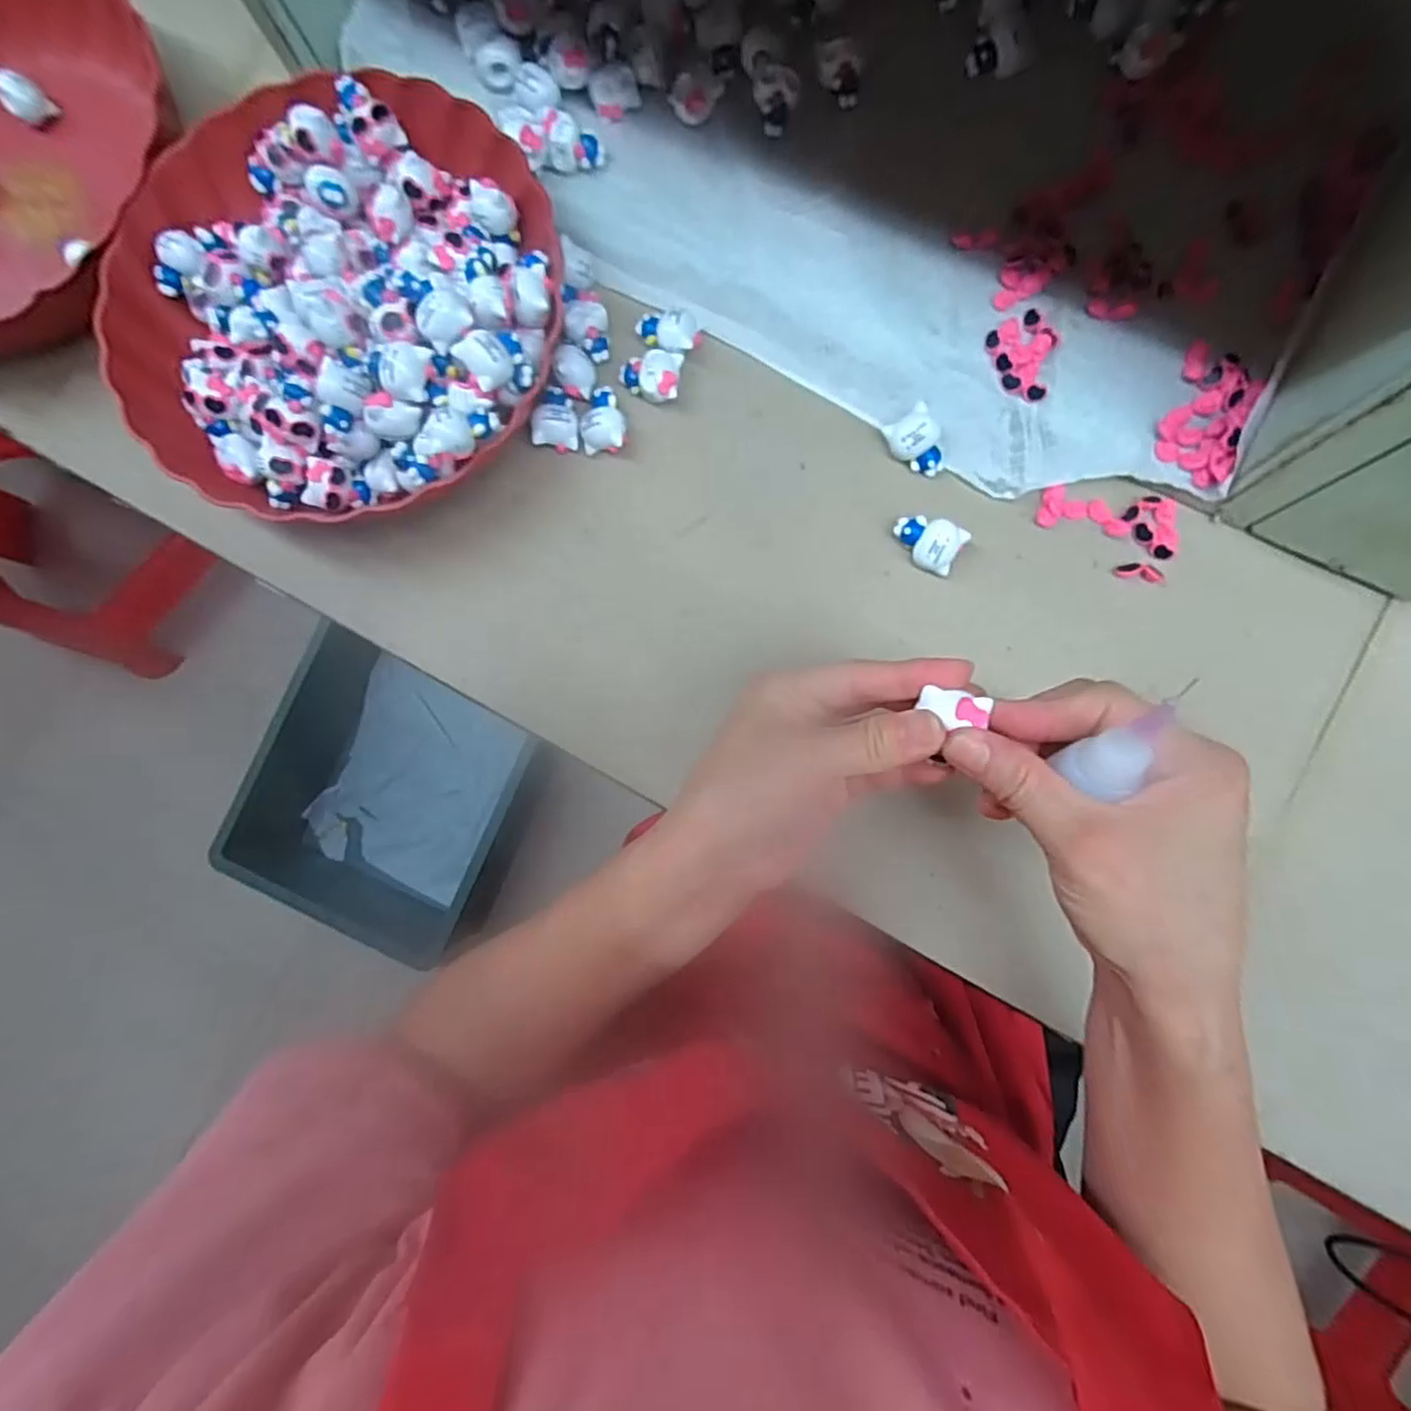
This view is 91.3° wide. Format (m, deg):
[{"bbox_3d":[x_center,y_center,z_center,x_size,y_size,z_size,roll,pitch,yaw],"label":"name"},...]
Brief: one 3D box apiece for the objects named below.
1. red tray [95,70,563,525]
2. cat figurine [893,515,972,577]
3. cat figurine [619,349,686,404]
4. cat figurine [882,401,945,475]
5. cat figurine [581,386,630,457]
[{"bbox_3d":[-0.197,-0.216,0.363,0.234,0.057,0.233,-12,88,4],"label":"red tray"},{"bbox_3d":[0.115,-0.085,0.362,0.035,0.023,0.023,28,91,4],"label":"cat figurine"},{"bbox_3d":[-0.030,-0.182,0.382,0.033,0.019,0.027,9,89,5],"label":"cat figurine"},{"bbox_3d":[0.113,-0.139,0.362,0.026,0.012,0.035,-37,86,3],"label":"cat figurine"},{"bbox_3d":[-0.057,-0.156,0.383,0.026,0.021,0.037,-14,88,4],"label":"cat figurine"}]

